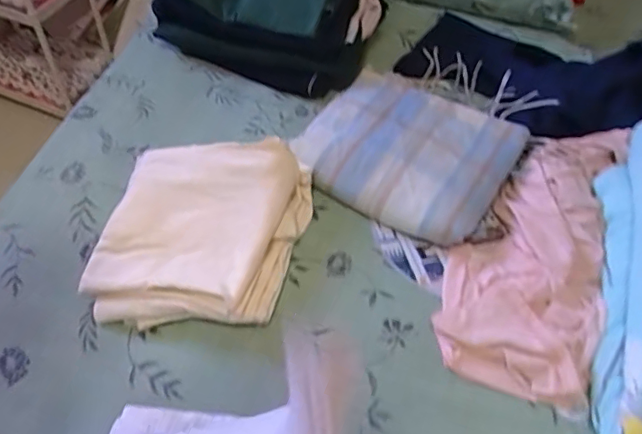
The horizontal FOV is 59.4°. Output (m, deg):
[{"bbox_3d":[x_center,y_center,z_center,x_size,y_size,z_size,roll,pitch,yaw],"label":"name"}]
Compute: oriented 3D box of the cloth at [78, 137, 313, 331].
[{"bbox_3d":[-0.143,0.012,0.669,0.223,0.082,0.238,13,53,6],"label":"cloth"}]

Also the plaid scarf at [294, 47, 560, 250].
[{"bbox_3d":[0.149,-0.125,0.822,0.275,0.063,0.336,32,57,19],"label":"plaid scarf"}]

